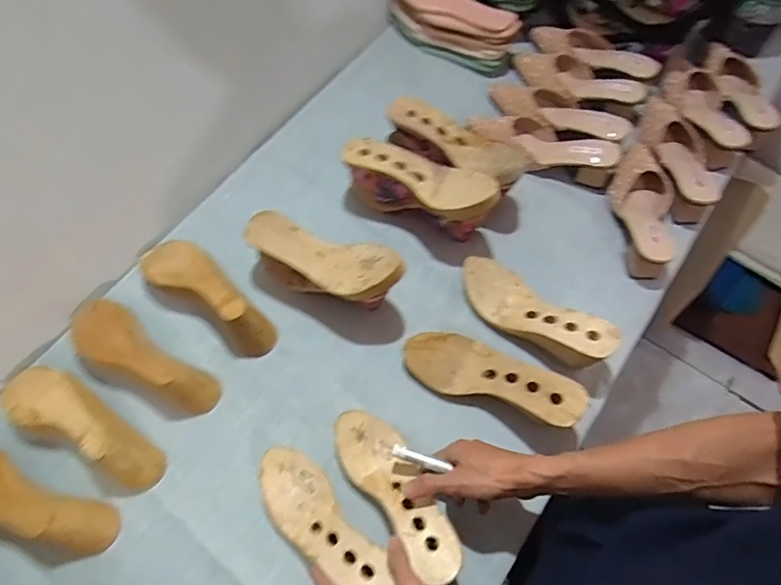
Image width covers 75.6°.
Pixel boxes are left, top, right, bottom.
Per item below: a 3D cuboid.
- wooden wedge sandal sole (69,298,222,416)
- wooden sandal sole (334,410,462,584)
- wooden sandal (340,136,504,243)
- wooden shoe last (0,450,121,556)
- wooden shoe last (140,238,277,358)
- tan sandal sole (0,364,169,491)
[{"bbox_3d":[-0.336,0.088,0.678,0.226,0.082,0.081,35,70,1],"label":"wooden wedge sandal sole"},{"bbox_3d":[0.009,0.235,0.609,0.076,0.040,0.225,-34,47,-14],"label":"wooden sandal sole"},{"bbox_3d":[0.045,-0.160,0.764,0.237,0.130,0.083,29,69,13],"label":"wooden sandal"},{"bbox_3d":[-0.456,0.253,0.615,0.238,0.075,0.084,17,67,8],"label":"wooden shoe last"},{"bbox_3d":[-0.266,-0.002,0.724,0.234,0.072,0.081,36,71,16],"label":"wooden shoe last"},{"bbox_3d":[-0.399,0.167,0.650,0.238,0.082,0.080,26,68,12],"label":"tan sandal sole"}]

